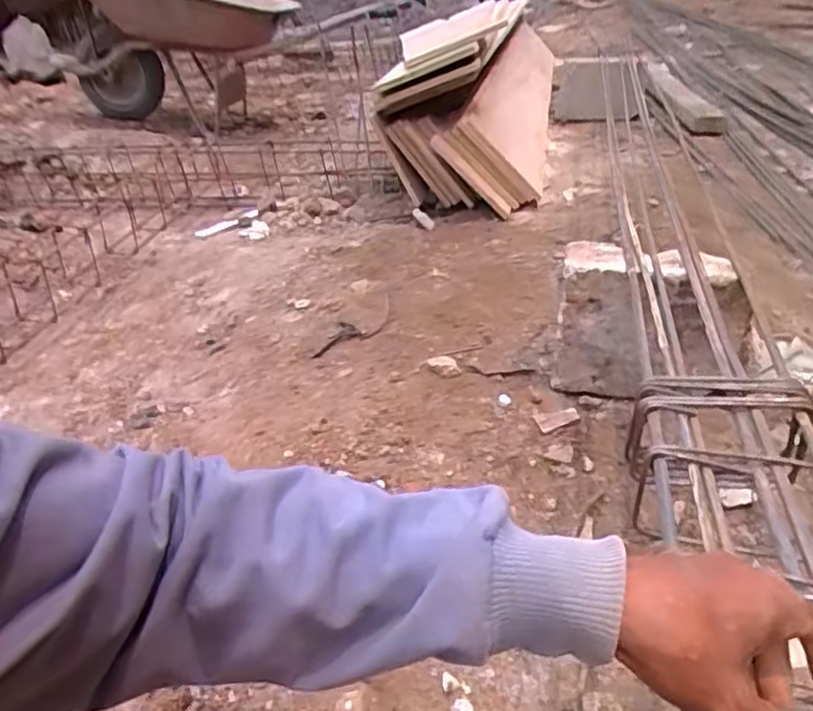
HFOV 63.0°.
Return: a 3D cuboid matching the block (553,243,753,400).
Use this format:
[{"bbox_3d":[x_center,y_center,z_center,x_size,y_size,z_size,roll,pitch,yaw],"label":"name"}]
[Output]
[{"bbox_3d":[0.328,-0.033,0.907,0.237,0.201,0.113,9,33,20],"label":"block"}]

